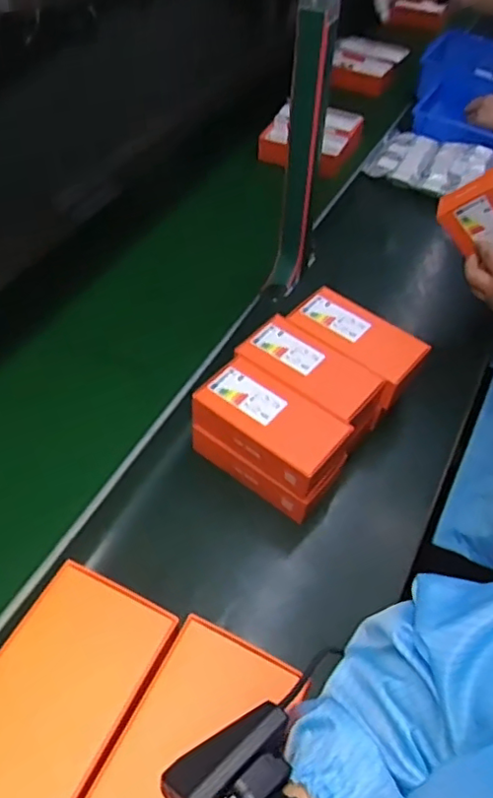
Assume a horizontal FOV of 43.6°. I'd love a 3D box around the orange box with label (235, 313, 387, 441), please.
[{"bbox_3d":[0.091,-0.029,0.870,0.199,0.072,0.106,31,56,23],"label":"orange box with label"}]

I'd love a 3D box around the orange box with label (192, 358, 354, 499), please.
[{"bbox_3d":[0.032,0.033,0.808,0.189,0.061,0.098,30,56,22],"label":"orange box with label"}]

